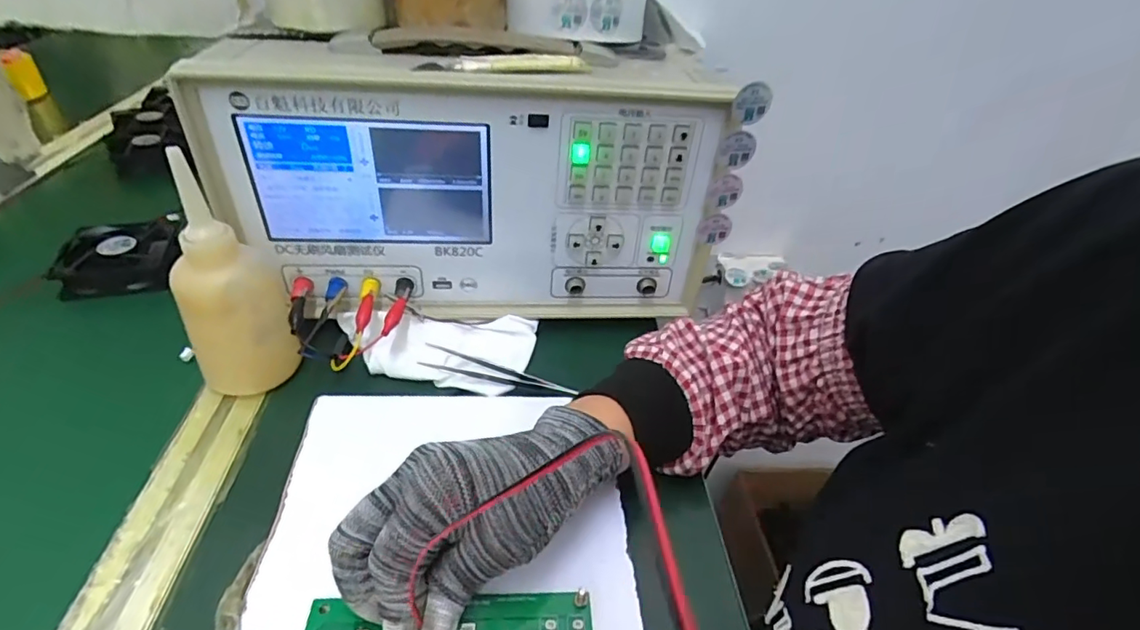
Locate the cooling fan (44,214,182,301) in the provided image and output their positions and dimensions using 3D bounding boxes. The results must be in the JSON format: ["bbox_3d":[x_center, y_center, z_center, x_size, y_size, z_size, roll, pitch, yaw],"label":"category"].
[{"bbox_3d":[-0.395,-0.051,0.481,0.085,0.031,0.079,-14,41,-19],"label":"cooling fan"}]

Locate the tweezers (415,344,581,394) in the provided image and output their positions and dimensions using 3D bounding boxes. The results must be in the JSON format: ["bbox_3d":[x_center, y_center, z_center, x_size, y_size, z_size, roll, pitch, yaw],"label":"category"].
[{"bbox_3d":[-0.052,0.040,0.400,0.115,0.009,0.018,9,39,10],"label":"tweezers"}]

